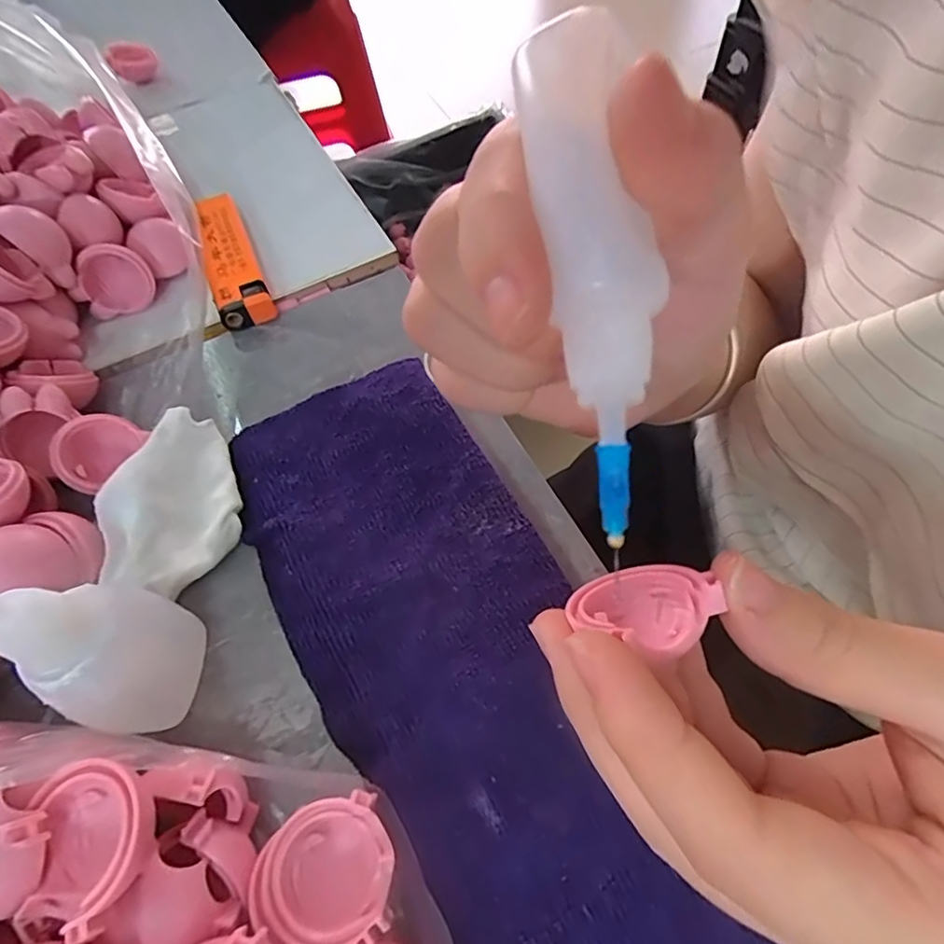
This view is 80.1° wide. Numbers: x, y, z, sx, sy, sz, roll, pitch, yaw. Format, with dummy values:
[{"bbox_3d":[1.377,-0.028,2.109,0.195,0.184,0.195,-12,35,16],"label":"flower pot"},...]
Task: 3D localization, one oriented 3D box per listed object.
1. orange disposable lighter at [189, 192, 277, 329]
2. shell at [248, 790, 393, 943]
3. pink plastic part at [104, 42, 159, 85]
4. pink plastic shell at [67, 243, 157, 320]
[{"bbox_3d":[-0.111,-0.098,0.259,0.023,0.015,0.078,-22,60,-9],"label":"orange disposable lighter"},{"bbox_3d":[-0.035,0.097,0.135,0.031,0.013,0.029,-18,61,-8],"label":"shell"},{"bbox_3d":[-0.216,-0.260,0.359,0.028,0.022,0.015,-32,64,-15],"label":"pink plastic part"},{"bbox_3d":[-0.155,-0.082,0.243,0.031,0.028,0.012,-31,62,-14],"label":"pink plastic shell"}]

